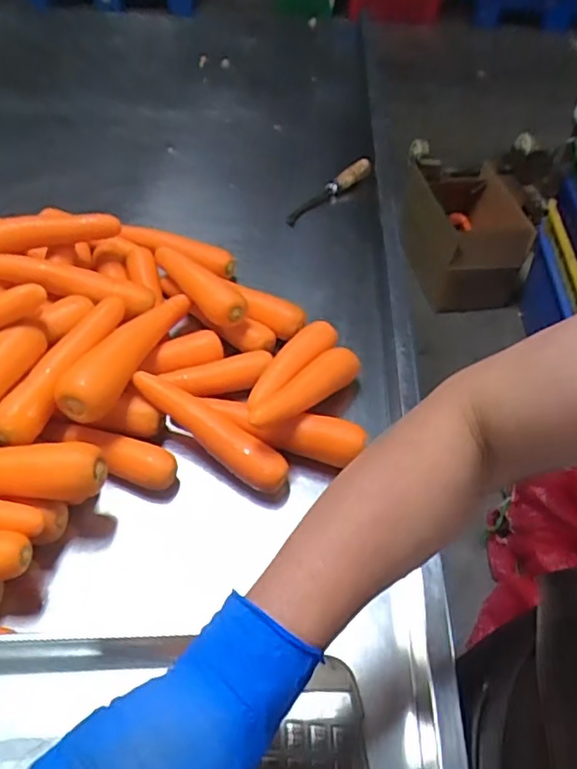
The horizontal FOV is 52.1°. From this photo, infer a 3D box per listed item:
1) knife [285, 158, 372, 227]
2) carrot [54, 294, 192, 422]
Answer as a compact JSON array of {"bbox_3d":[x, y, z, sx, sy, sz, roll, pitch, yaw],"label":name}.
[{"bbox_3d":[0.069,-0.346,1.065,0.032,0.036,0.260,30,54,20],"label":"knife"},{"bbox_3d":[-0.171,-0.036,0.634,0.041,0.047,0.222,14,34,8],"label":"carrot"}]

